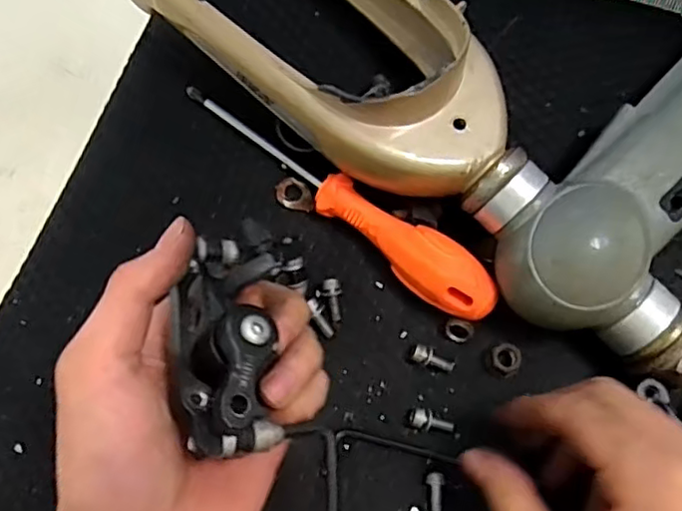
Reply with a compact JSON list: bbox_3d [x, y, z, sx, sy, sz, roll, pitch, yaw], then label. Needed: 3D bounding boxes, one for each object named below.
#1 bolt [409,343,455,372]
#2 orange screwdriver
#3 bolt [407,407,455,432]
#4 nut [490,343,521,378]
[{"bbox_3d":[0.047,0.053,0.320,0.023,0.009,0.009,20,77,4],"label":"bolt"},{"bbox_3d":[-0.002,-0.034,0.330,0.197,0.023,0.029,40,80,9],"label":"orange screwdriver"},{"bbox_3d":[0.045,0.083,0.311,0.023,0.012,0.010,14,77,3],"label":"bolt"},{"bbox_3d":[0.083,0.053,0.316,0.014,0.009,0.017,6,77,1],"label":"nut"}]

